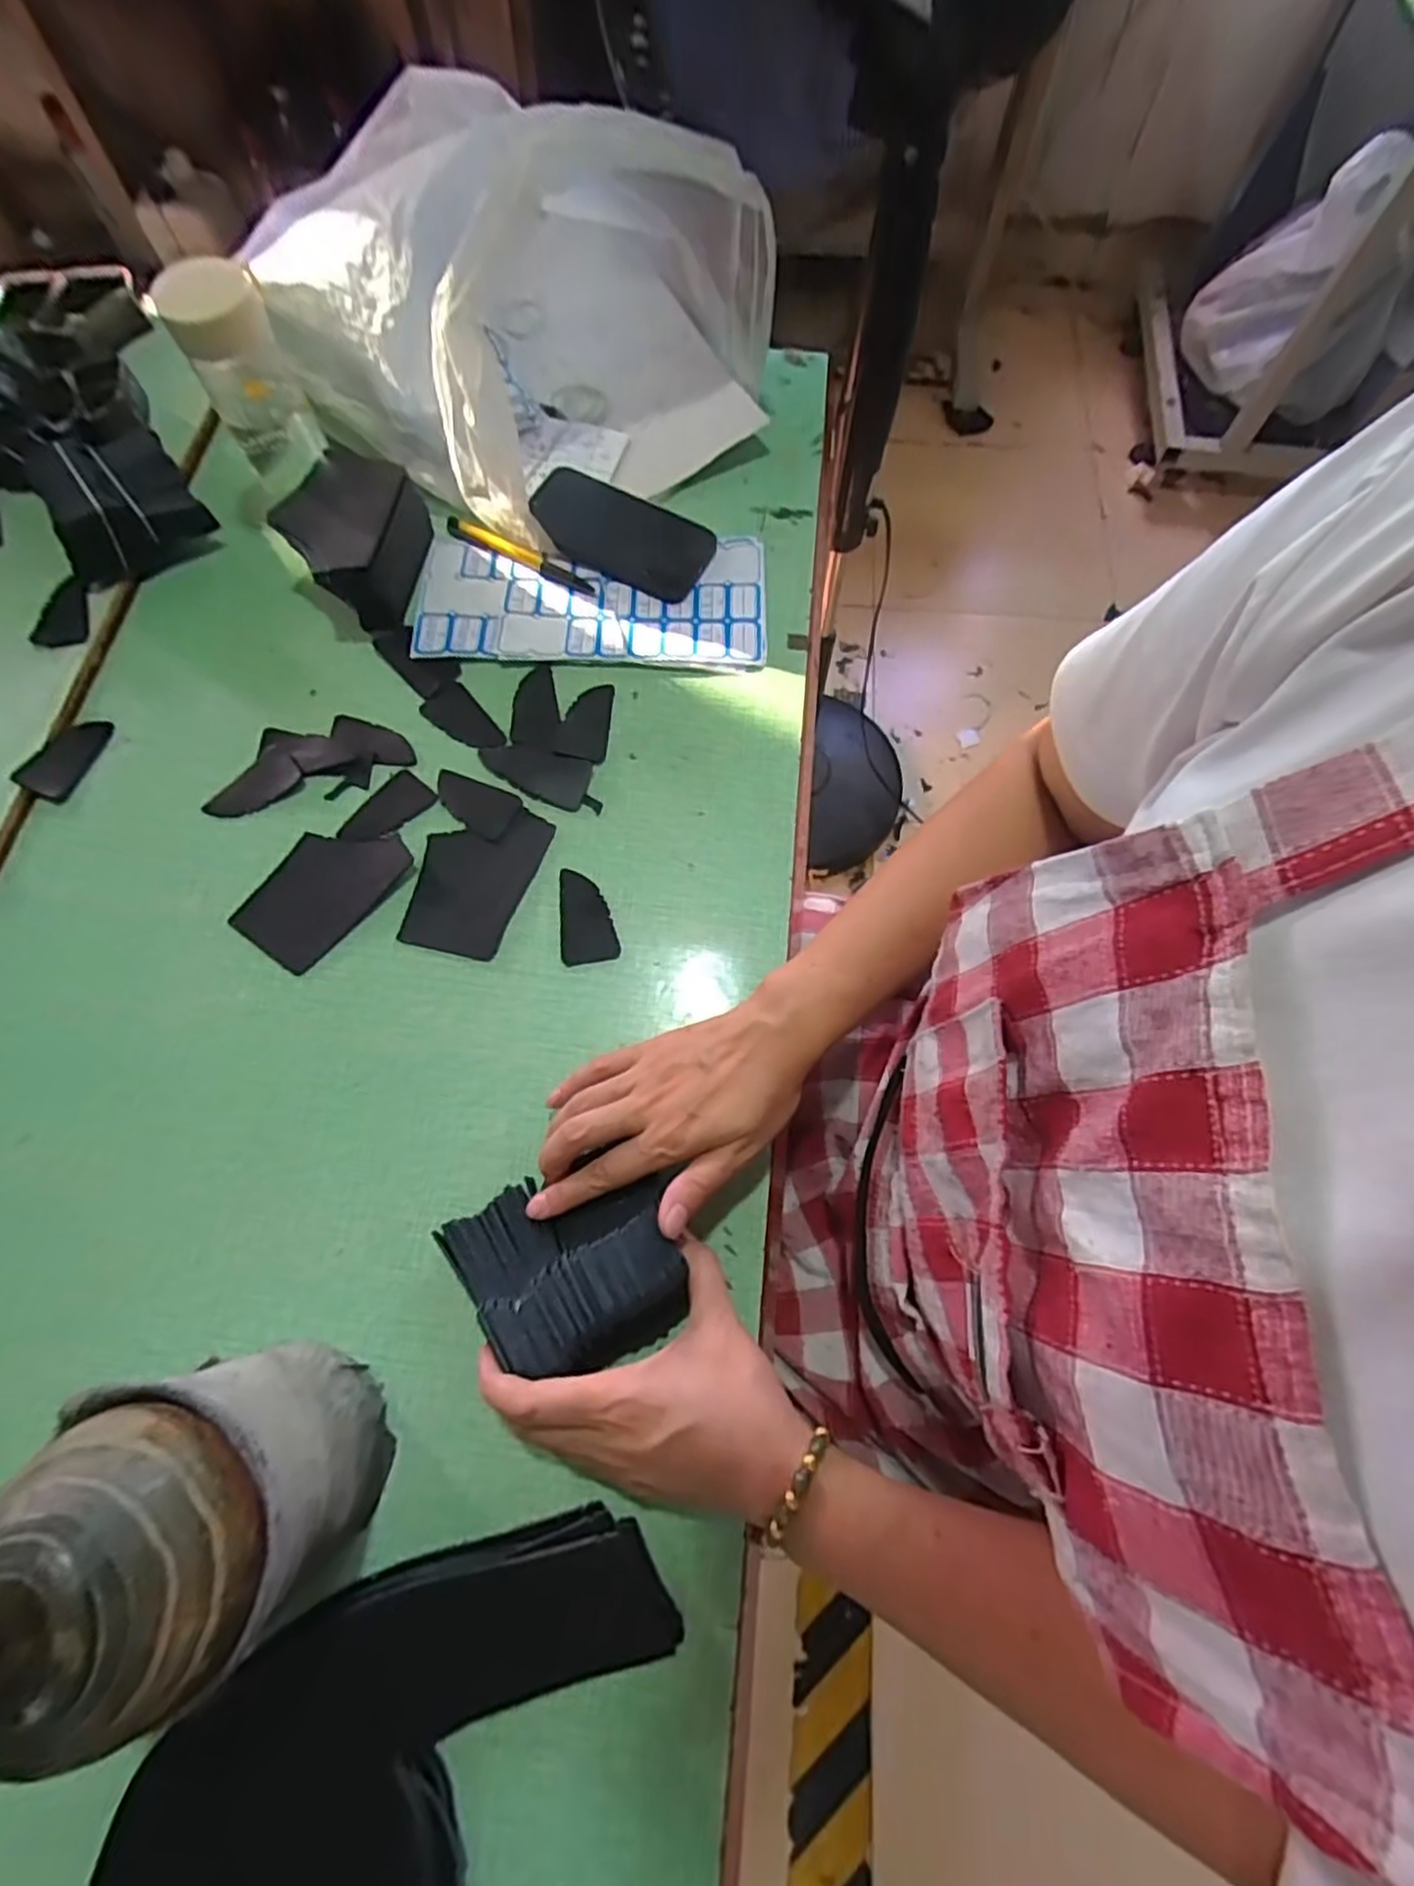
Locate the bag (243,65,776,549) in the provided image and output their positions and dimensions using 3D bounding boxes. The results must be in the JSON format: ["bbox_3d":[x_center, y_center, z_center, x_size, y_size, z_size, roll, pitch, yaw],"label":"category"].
[{"bbox_3d":[-0.122,-0.475,0.536,0.243,0.187,0.312,41,75,13],"label":"bag"}]

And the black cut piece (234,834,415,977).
[{"bbox_3d":[-0.249,-0.037,0.471,0.072,0.004,0.103,35,73,11],"label":"black cut piece"}]

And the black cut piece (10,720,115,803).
[{"bbox_3d":[-0.442,-0.129,0.505,0.034,0.004,0.065,33,73,-7],"label":"black cut piece"}]

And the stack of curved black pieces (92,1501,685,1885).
[{"bbox_3d":[-0.125,0.401,0.306,0.235,0.029,0.233,-7,70,-3],"label":"stack of curved black pieces"}]

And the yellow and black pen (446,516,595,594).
[{"bbox_3d":[-0.147,-0.302,0.567,0.131,0.009,0.014,28,72,9],"label":"yellow and black pen"}]

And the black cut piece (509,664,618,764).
[{"bbox_3d":[-0.103,-0.165,0.523,0.076,0.007,0.066,16,71,5],"label":"black cut piece"}]

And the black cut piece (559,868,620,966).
[{"bbox_3d":[-0.079,-0.019,0.473,0.036,0.004,0.064,-8,70,-4],"label":"black cut piece"}]

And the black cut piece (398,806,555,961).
[{"bbox_3d":[-0.153,-0.042,0.481,0.074,0.004,0.104,12,73,4],"label":"black cut piece"}]

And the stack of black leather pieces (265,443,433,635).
[{"bbox_3d":[-0.258,-0.294,0.532,0.086,0.064,0.115,3,70,0],"label":"stack of black leather pieces"}]

